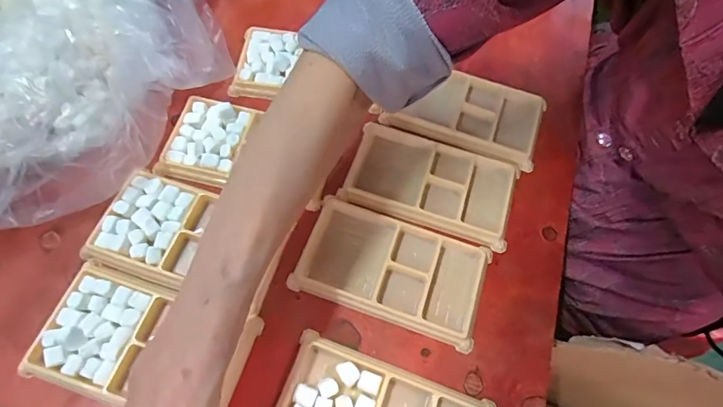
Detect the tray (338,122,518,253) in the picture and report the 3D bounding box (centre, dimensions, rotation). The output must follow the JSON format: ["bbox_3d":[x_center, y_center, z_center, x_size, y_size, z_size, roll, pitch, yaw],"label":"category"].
[{"bbox_3d":[0.056,-0.018,0.340,0.133,0.011,0.074,18,66,5],"label":"tray"}]

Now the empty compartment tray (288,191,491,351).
[{"bbox_3d":[0.023,0.045,0.310,0.136,0.012,0.081,18,66,5],"label":"empty compartment tray"}]

